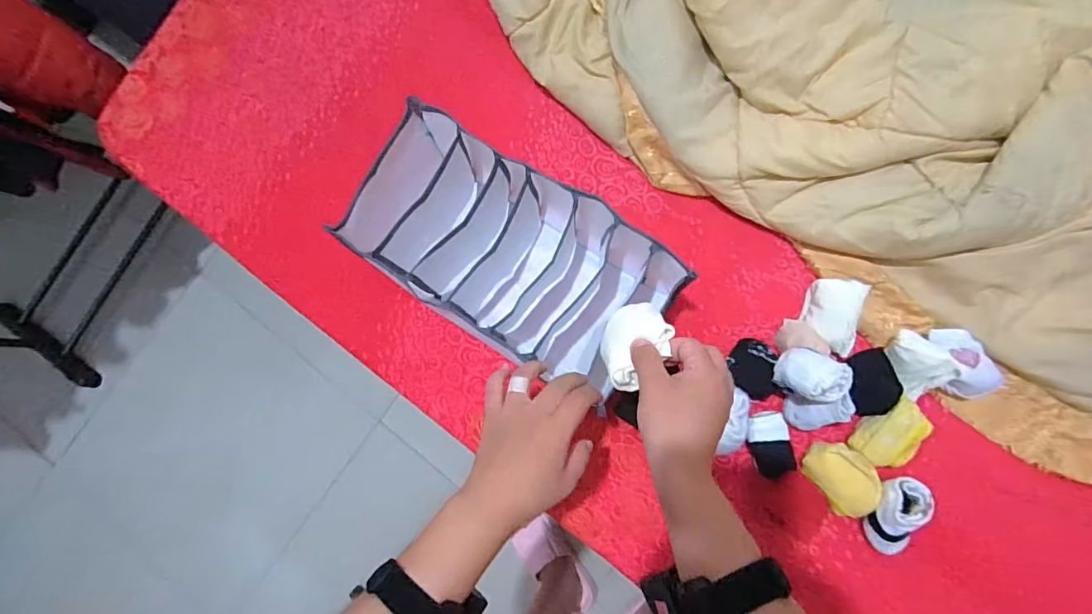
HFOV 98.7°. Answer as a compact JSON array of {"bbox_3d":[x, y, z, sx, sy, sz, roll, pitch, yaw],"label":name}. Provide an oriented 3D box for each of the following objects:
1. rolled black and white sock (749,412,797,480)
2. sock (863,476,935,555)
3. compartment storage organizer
[{"bbox_3d":[0.239,0.147,0.503,0.040,0.028,0.069,-15,83,5],"label":"rolled black and white sock"},{"bbox_3d":[0.361,0.217,0.478,0.040,0.037,0.083,23,103,9],"label":"sock"},{"bbox_3d":[-0.033,-0.061,0.548,0.345,0.130,0.197,32,89,9],"label":"compartment storage organizer"}]

